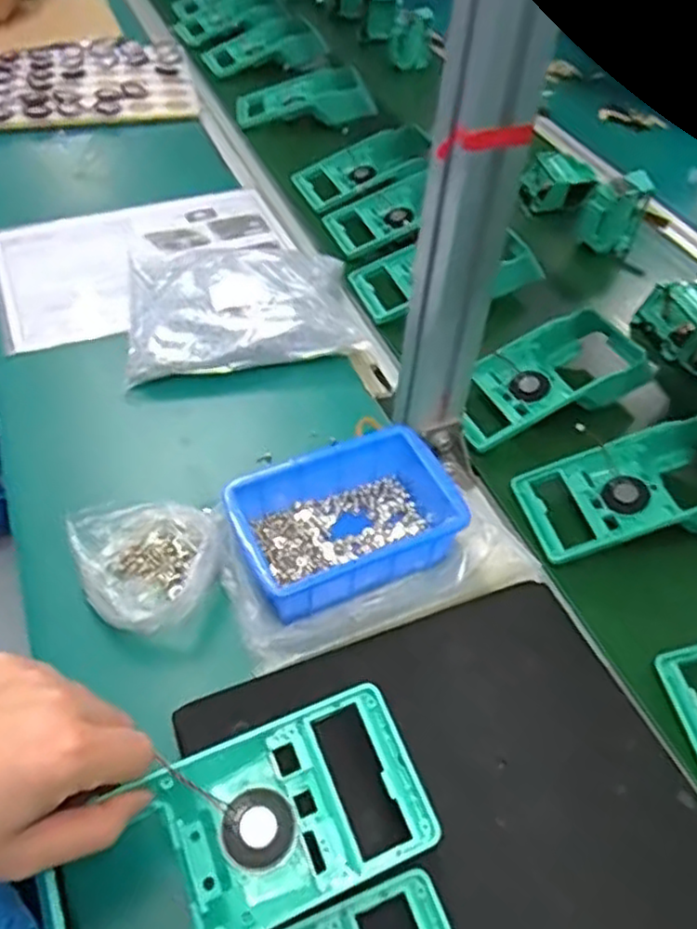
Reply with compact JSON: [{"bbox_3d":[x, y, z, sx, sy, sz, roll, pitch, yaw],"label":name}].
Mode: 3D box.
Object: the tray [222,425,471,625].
[{"bbox_3d":[0.000,0.041,0.495,0.153,0.049,0.100,-17,52,-17],"label":"tray"}]

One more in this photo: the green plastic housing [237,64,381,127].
[{"bbox_3d":[-0.062,-0.511,0.991,0.192,0.046,0.100,-6,49,-9],"label":"green plastic housing"}]

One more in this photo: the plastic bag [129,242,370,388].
[{"bbox_3d":[-0.104,-0.161,0.672,0.207,0.052,0.182,-7,49,-9],"label":"plastic bag"}]

